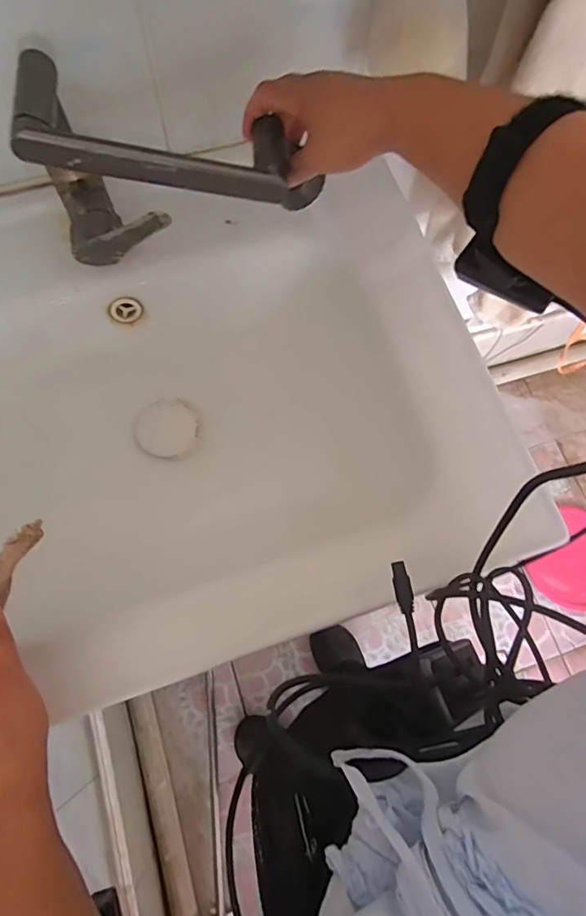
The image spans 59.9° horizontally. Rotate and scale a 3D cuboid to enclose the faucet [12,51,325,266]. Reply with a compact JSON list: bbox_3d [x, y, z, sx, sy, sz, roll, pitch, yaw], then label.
[{"bbox_3d":[-0.088,-0.225,0.403,0.215,0.113,0.077,1,69,-2],"label":"faucet"}]

